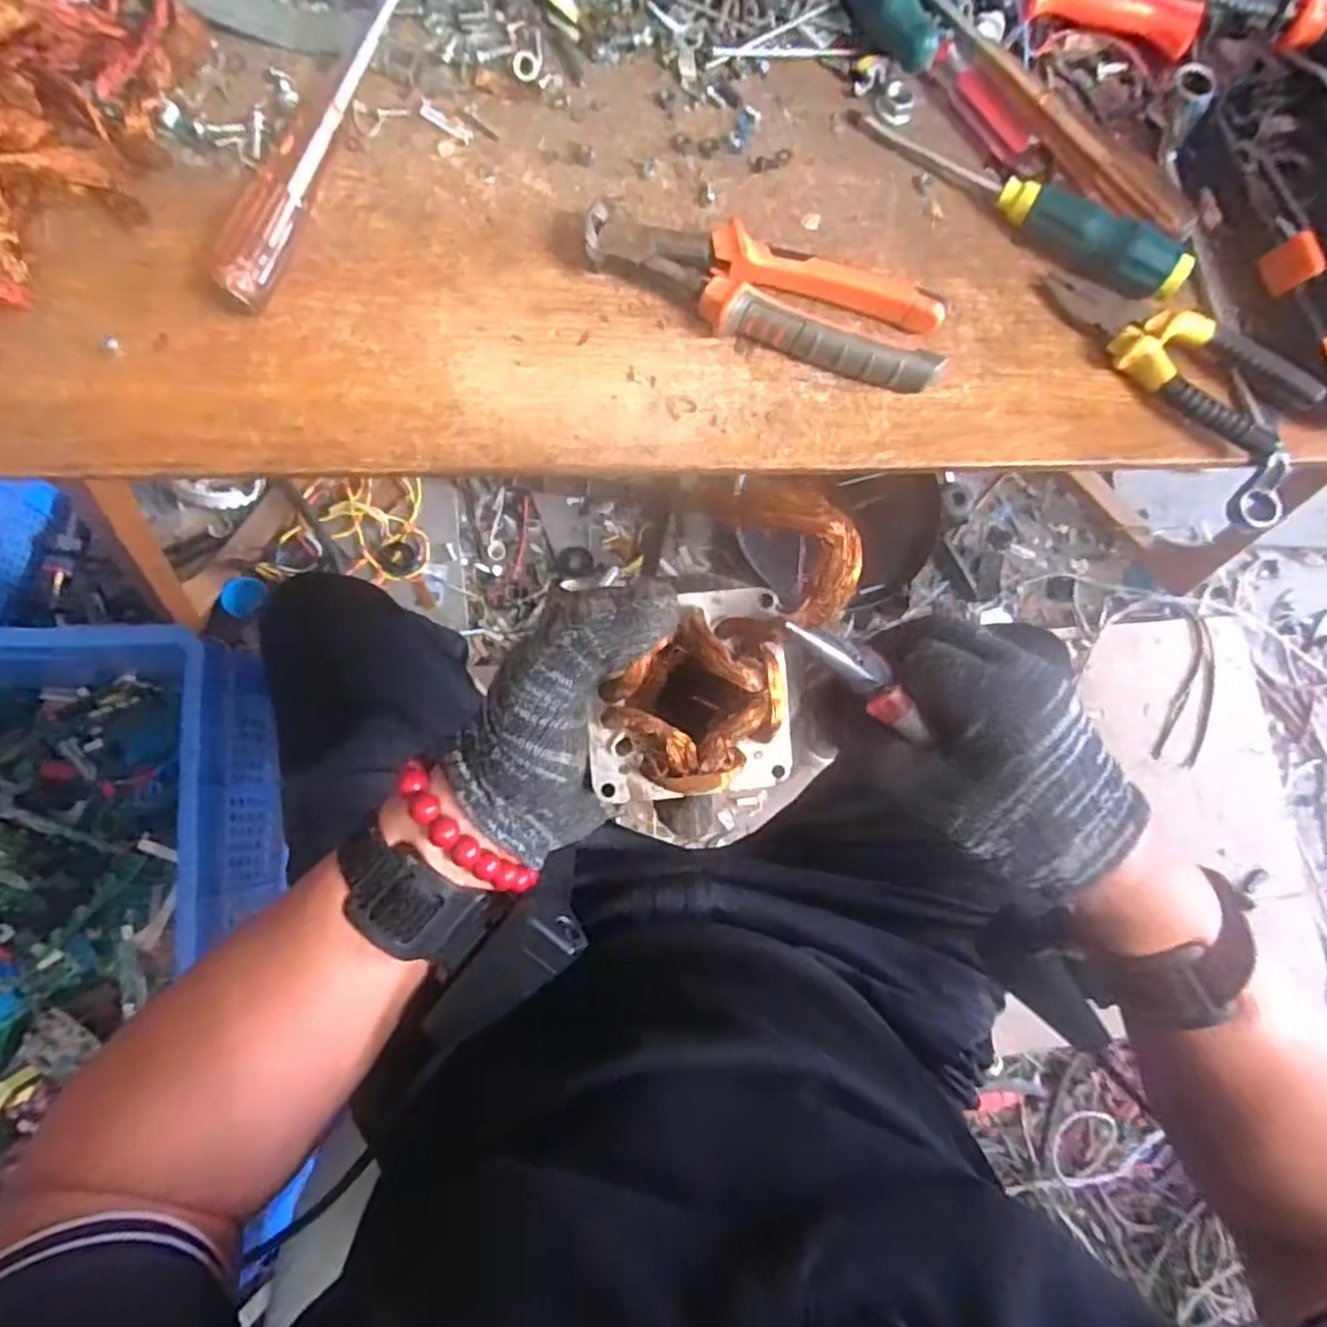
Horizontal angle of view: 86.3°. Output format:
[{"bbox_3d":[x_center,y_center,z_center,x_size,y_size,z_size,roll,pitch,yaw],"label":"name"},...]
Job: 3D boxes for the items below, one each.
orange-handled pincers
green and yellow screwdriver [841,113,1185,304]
[{"bbox_3d":[0.054,-0.194,0.375,0.189,0.027,0.052,17,82,-4],"label":"orange-handled pincers"},{"bbox_3d":[0.201,-0.264,0.391,0.194,0.025,0.035,36,81,-1],"label":"green and yellow screwdriver"}]

